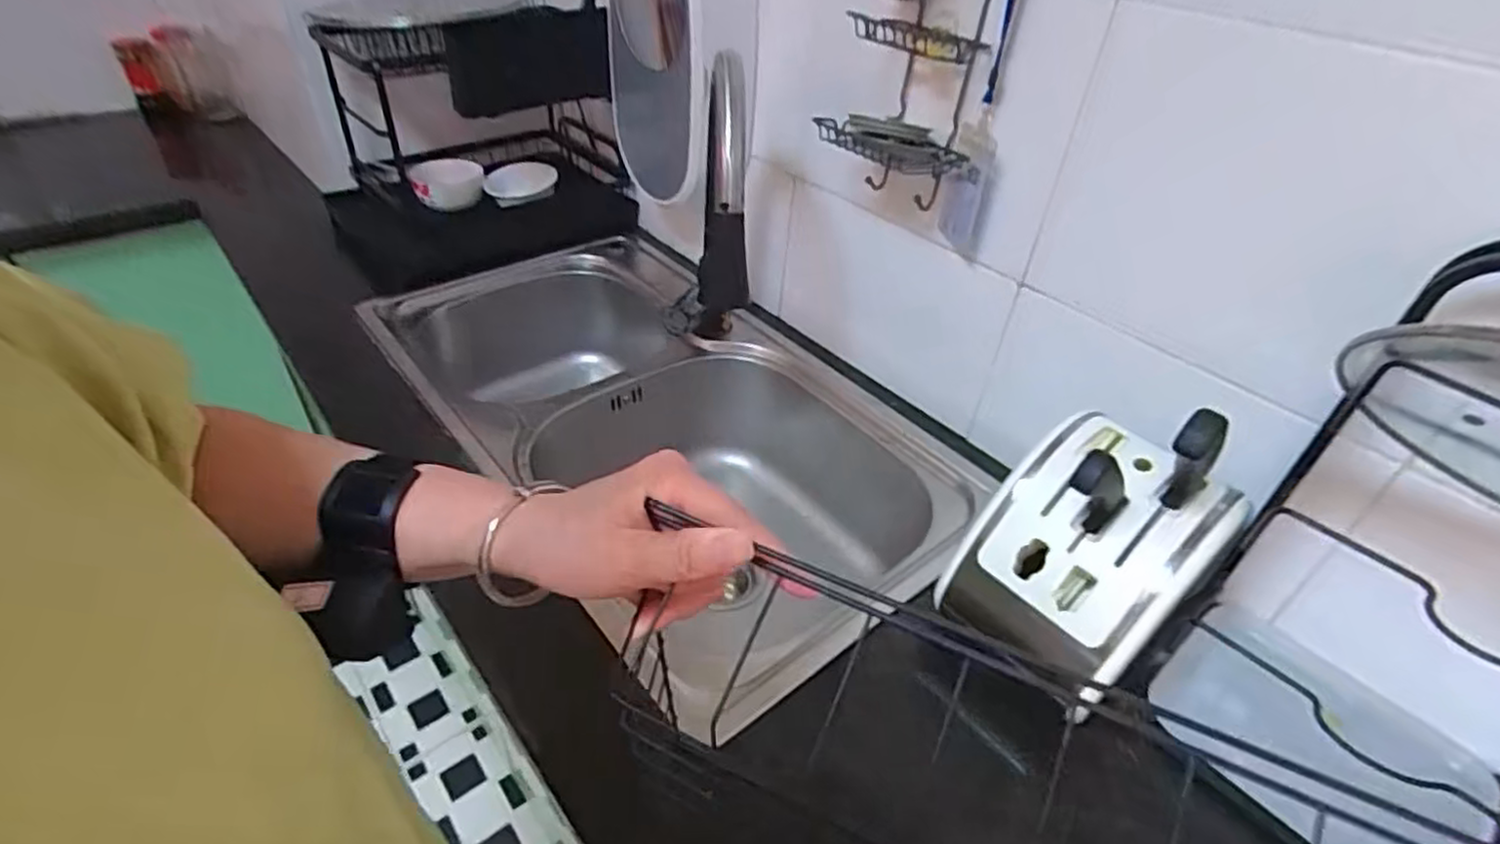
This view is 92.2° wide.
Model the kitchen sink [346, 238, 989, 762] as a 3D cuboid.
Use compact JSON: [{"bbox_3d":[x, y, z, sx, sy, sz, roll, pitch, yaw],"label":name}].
[{"bbox_3d":[-0.107,0.031,0.909,0.426,0.206,0.753,-25,48,-31],"label":"kitchen sink"}]

